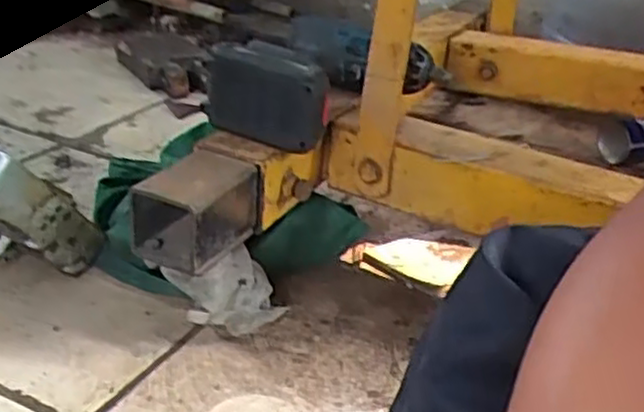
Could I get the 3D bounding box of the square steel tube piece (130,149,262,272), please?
[{"bbox_3d":[-0.103,0.003,0.625,0.069,0.068,0.095,15,28,19],"label":"square steel tube piece"}]

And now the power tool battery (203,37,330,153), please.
[{"bbox_3d":[-0.049,-0.092,0.653,0.108,0.077,0.043,9,26,9],"label":"power tool battery"}]

